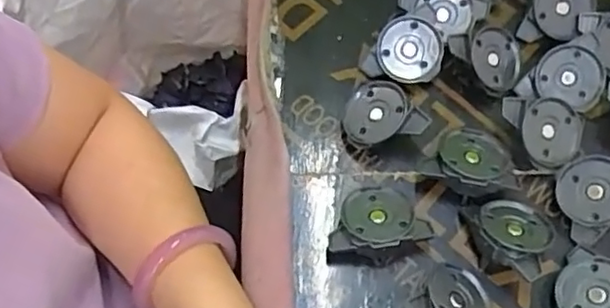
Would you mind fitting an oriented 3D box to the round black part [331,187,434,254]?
[{"bbox_3d":[0.044,0.041,0.377,0.058,0.017,0.041,-5,46,3],"label":"round black part"}]

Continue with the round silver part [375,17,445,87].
[{"bbox_3d":[0.072,-0.071,0.434,0.043,0.016,0.043,18,100,5],"label":"round silver part"}]

